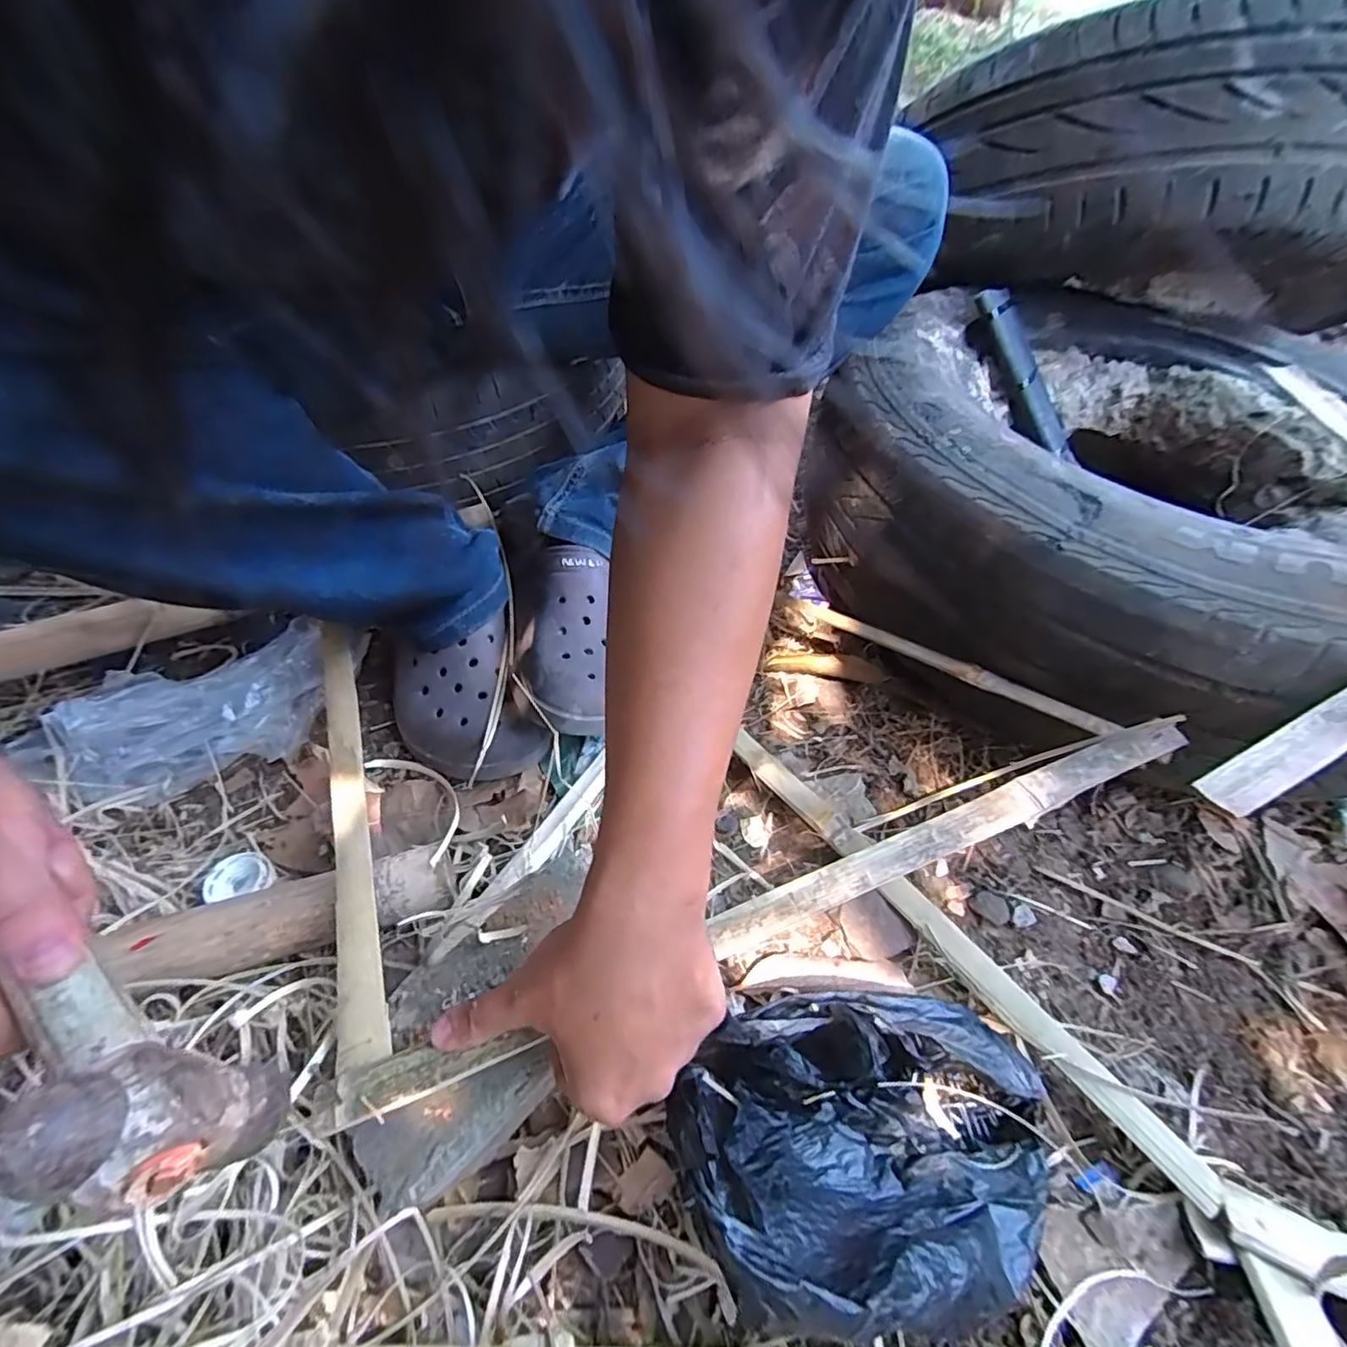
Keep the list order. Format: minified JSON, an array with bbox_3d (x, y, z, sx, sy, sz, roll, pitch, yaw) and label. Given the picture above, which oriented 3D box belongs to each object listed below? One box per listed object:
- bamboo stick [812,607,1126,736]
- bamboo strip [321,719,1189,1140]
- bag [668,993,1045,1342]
[{"bbox_3d":[0.198,-0.009,0.440,0.015,0.013,0.222,-35,47,-28],"label":"bamboo stick"},{"bbox_3d":[0.071,0.119,0.319,0.494,0.008,0.022,-20,56,-10],"label":"bamboo strip"},{"bbox_3d":[0.101,0.234,0.302,0.205,0.106,0.128,2,52,-4],"label":"bag"}]

